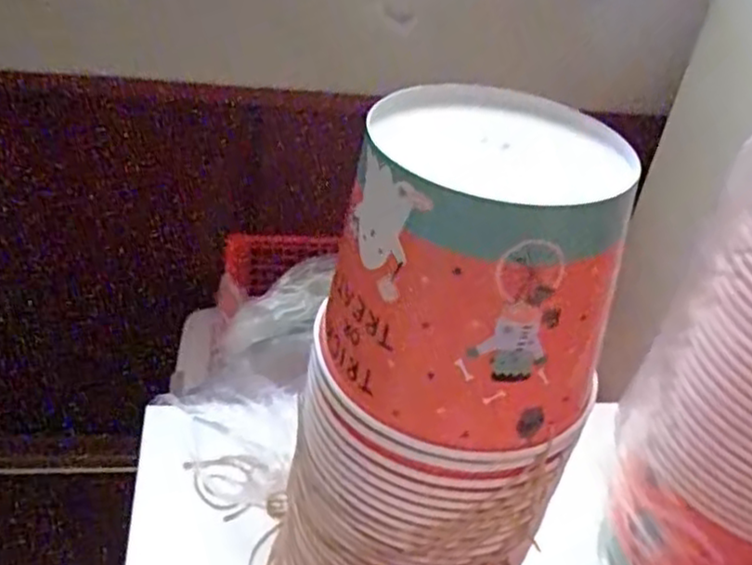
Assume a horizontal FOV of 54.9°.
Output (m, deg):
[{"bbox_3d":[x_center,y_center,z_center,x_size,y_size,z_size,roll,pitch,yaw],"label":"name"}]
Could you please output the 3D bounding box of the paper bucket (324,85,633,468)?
[{"bbox_3d":[0.052,-0.009,0.371,0.143,0.139,0.120,15,36,10],"label":"paper bucket"}]

